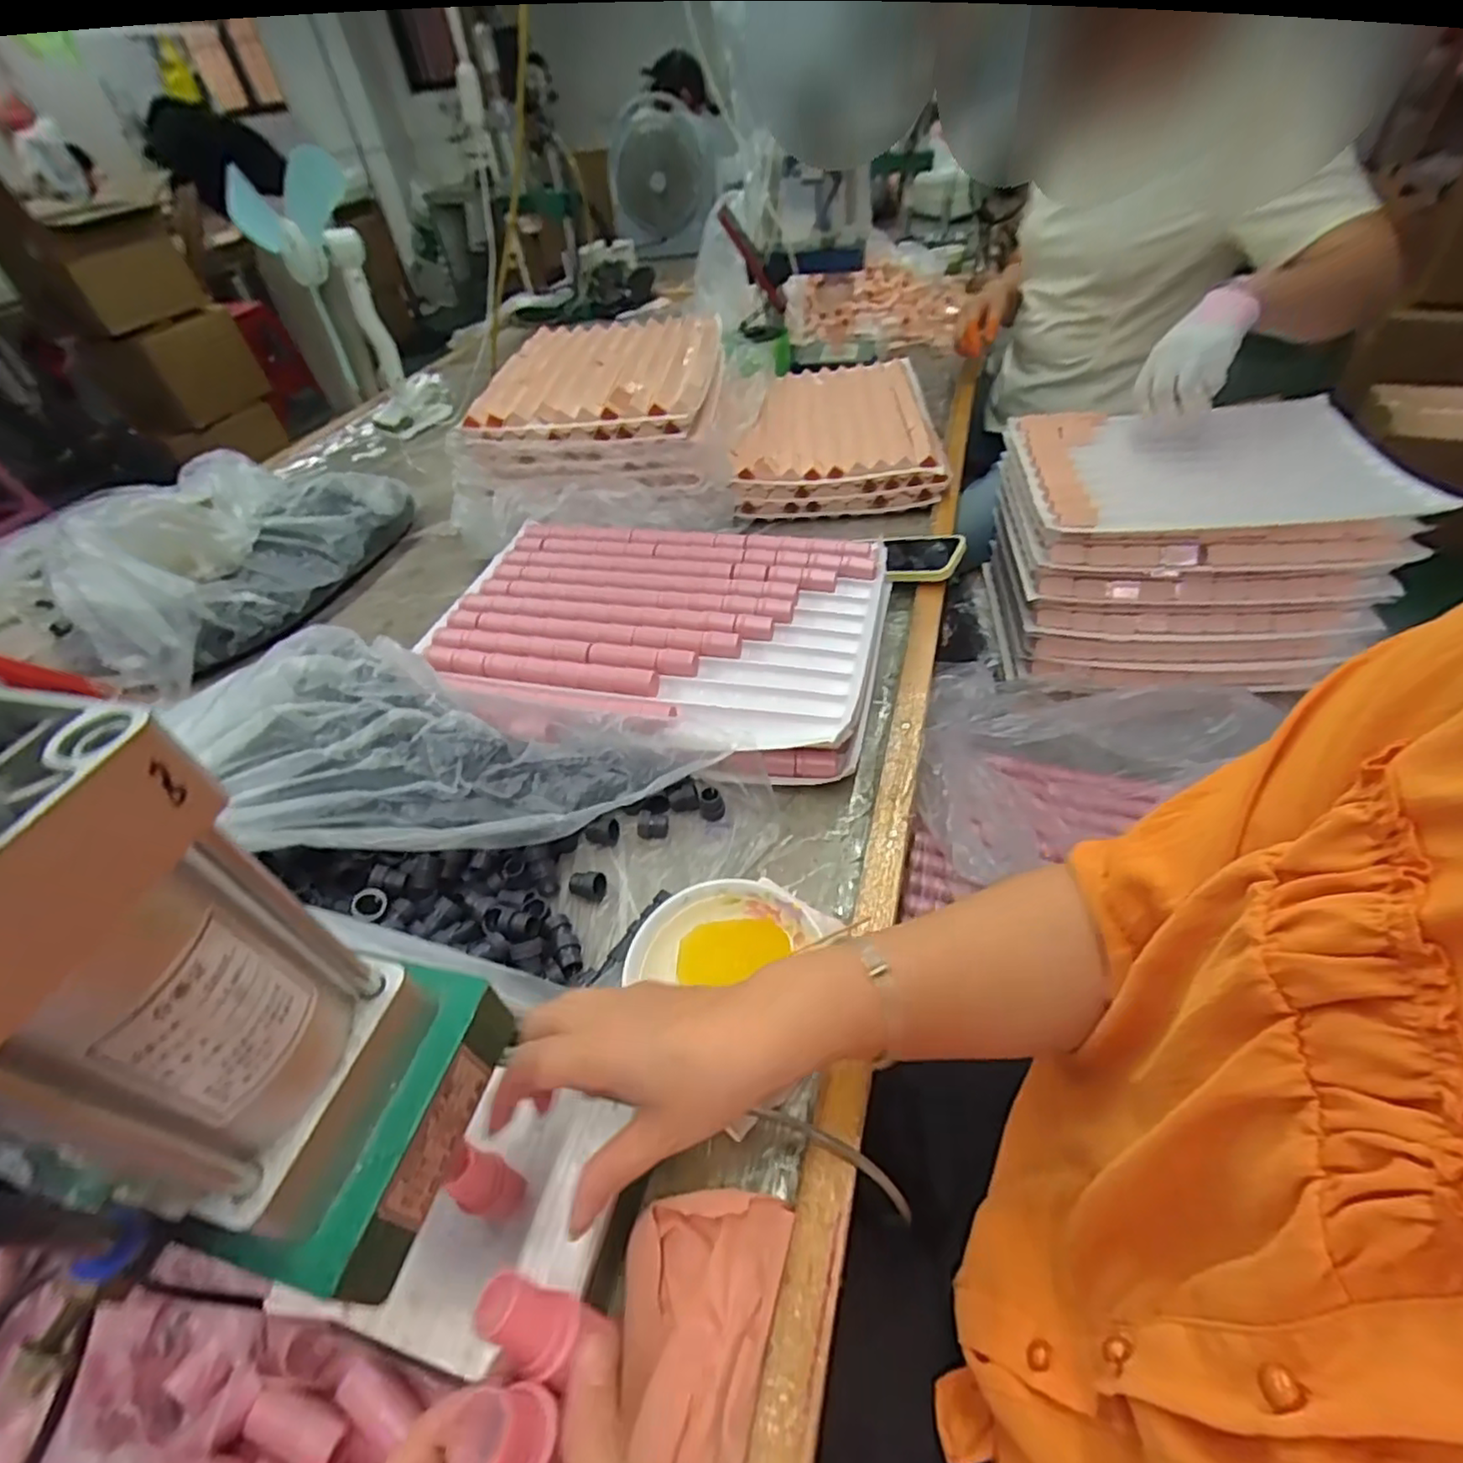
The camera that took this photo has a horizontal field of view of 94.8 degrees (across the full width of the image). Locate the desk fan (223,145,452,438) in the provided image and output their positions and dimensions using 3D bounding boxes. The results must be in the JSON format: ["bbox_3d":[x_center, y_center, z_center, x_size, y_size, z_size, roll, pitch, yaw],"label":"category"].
[{"bbox_3d":[-0.635,-0.707,1.138,0.202,0.407,0.250,-27,49,-18],"label":"desk fan"}]

